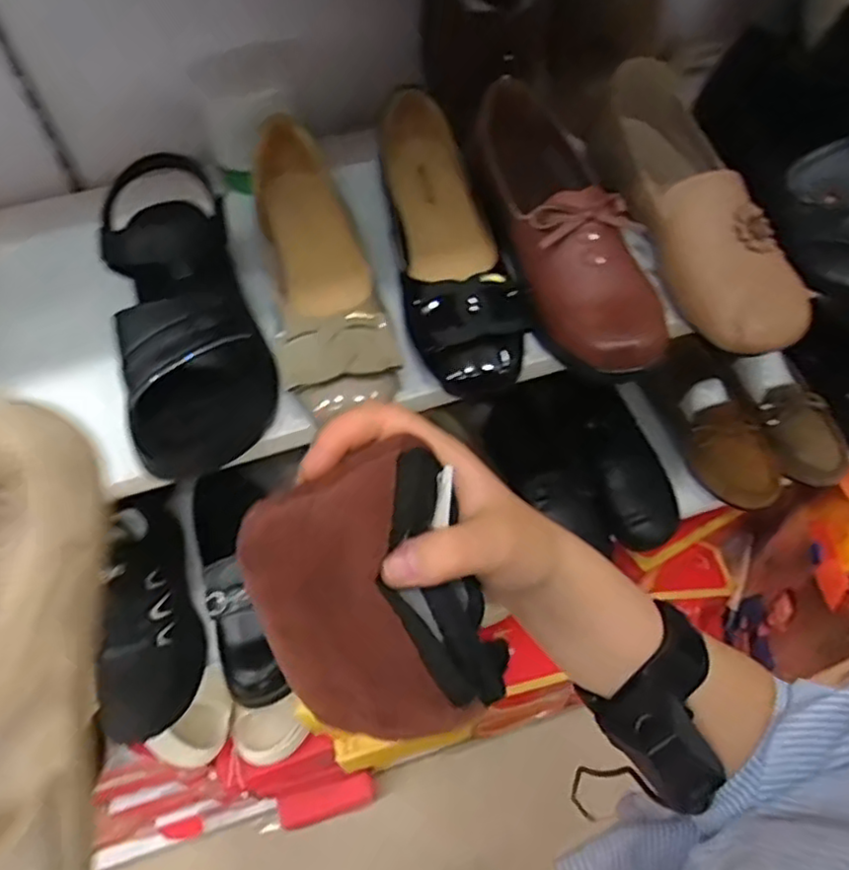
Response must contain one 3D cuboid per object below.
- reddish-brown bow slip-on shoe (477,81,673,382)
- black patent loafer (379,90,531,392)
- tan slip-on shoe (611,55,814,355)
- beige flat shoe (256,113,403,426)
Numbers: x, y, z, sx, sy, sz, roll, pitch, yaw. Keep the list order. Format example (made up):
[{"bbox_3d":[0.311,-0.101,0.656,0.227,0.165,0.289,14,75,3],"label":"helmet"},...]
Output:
[{"bbox_3d":[0.097,-0.139,0.448,0.084,0.071,0.208,-9,55,-4],"label":"reddish-brown bow slip-on shoe"},{"bbox_3d":[0.018,-0.131,0.451,0.073,0.076,0.208,-7,55,-3],"label":"black patent loafer"},{"bbox_3d":[0.188,-0.158,0.454,0.086,0.087,0.202,-13,55,-7],"label":"tan slip-on shoe"},{"bbox_3d":[-0.068,-0.113,0.443,0.067,0.071,0.198,-12,55,-6],"label":"beige flat shoe"}]

